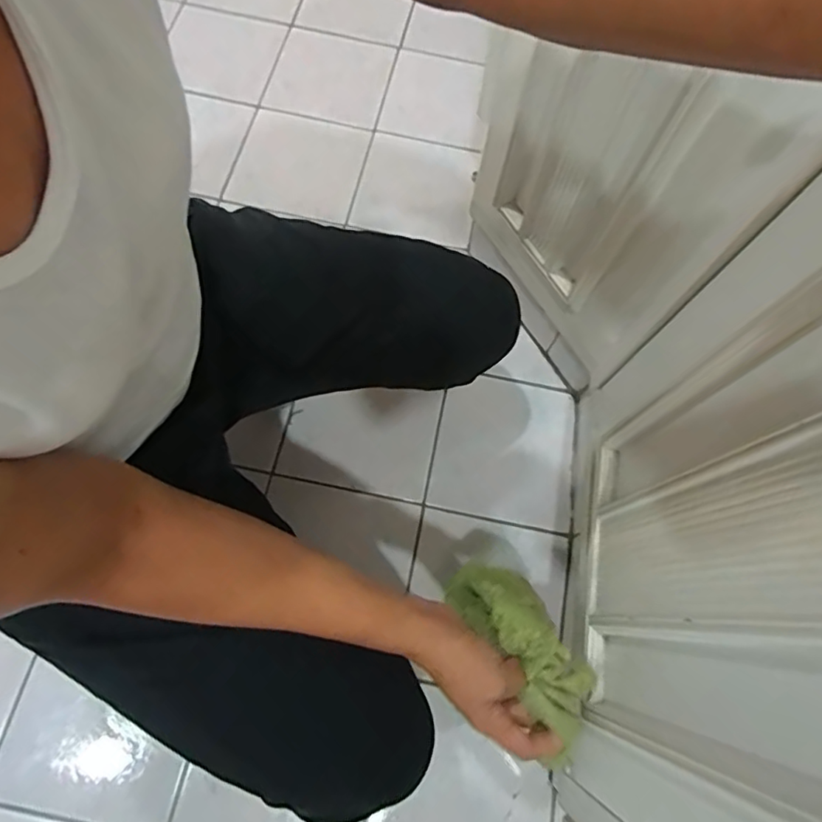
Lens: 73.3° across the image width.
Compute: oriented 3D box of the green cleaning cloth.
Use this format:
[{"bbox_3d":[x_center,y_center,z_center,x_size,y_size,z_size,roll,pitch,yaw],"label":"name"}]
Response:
[{"bbox_3d":[0.096,0.198,0.474,0.068,0.055,0.161,-29,50,-12],"label":"green cleaning cloth"}]

